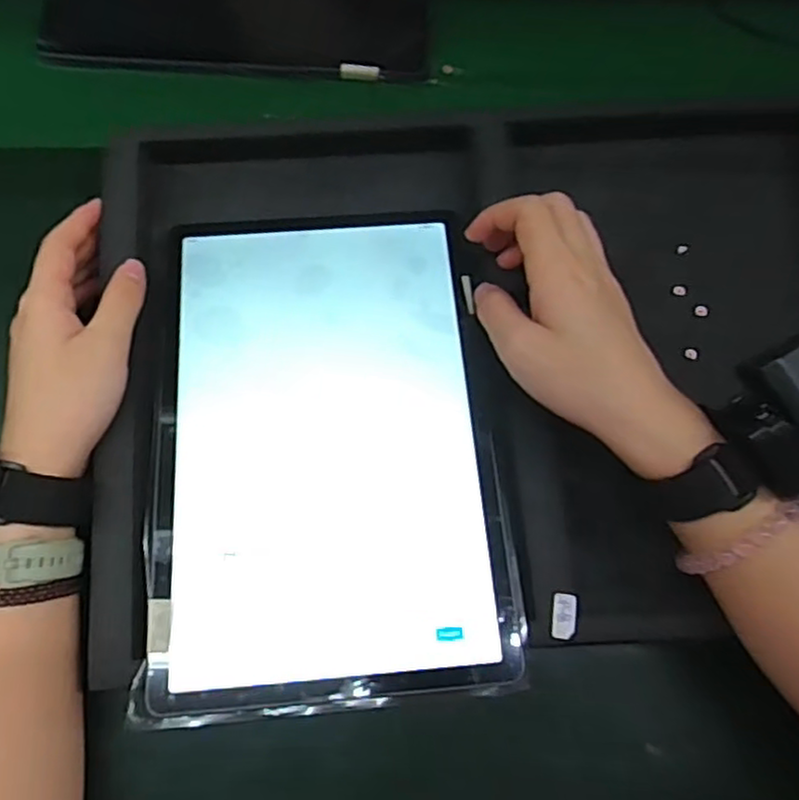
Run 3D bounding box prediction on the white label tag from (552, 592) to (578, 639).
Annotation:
[{"bbox_3d":[0.078,0.102,0.323,0.011,0.004,0.020,6,71,1],"label":"white label tag"}]

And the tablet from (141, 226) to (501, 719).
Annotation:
[{"bbox_3d":[-0.038,0.015,0.348,0.157,0.008,0.253,-3,70,-3],"label":"tablet"}]

